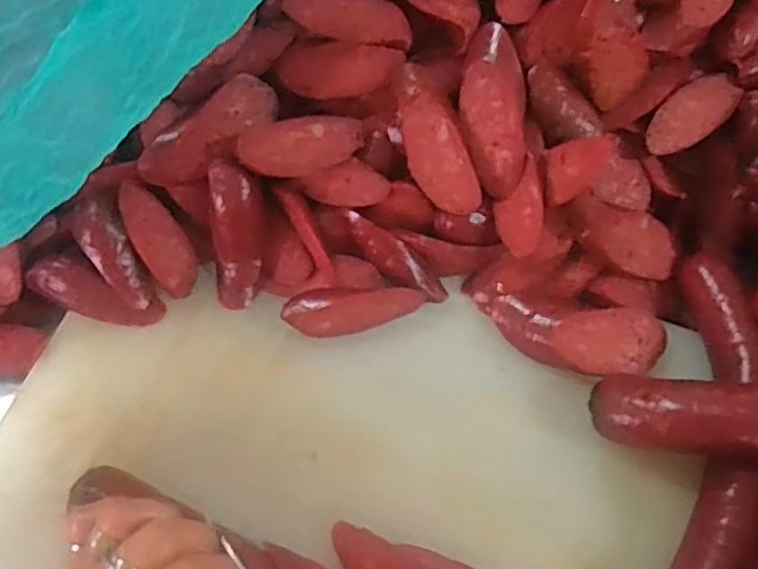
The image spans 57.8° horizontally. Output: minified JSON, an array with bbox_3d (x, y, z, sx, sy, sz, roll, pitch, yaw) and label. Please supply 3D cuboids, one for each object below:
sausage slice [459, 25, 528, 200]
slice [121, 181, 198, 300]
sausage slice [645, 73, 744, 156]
[{"bbox_3d":[0.067,-0.100,0.398,0.036,0.017,0.094,-3,104,21],"label":"sausage slice"},{"bbox_3d":[-0.131,-0.027,0.412,0.028,0.006,0.072,-29,100,-15],"label":"slice"},{"bbox_3d":[0.200,-0.109,0.438,0.080,0.008,0.033,-38,90,-18],"label":"sausage slice"}]

